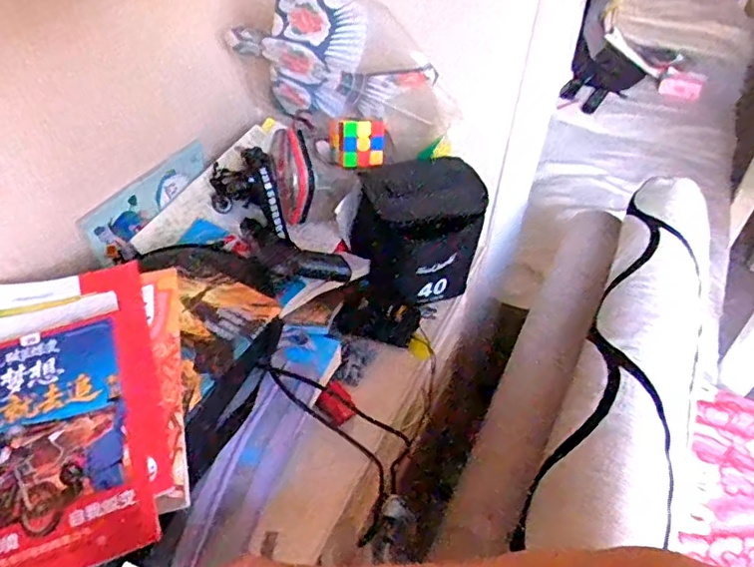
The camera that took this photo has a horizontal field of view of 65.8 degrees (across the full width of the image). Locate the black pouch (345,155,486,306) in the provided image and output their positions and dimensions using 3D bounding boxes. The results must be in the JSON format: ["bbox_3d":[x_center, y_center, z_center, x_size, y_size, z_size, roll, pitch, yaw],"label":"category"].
[{"bbox_3d":[0.050,-0.072,0.756,0.167,0.187,0.047,11,6,10],"label":"black pouch"}]

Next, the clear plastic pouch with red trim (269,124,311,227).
[{"bbox_3d":[-0.110,-0.138,0.759,0.051,0.122,0.045,-5,20,-8],"label":"clear plastic pouch with red trim"}]

